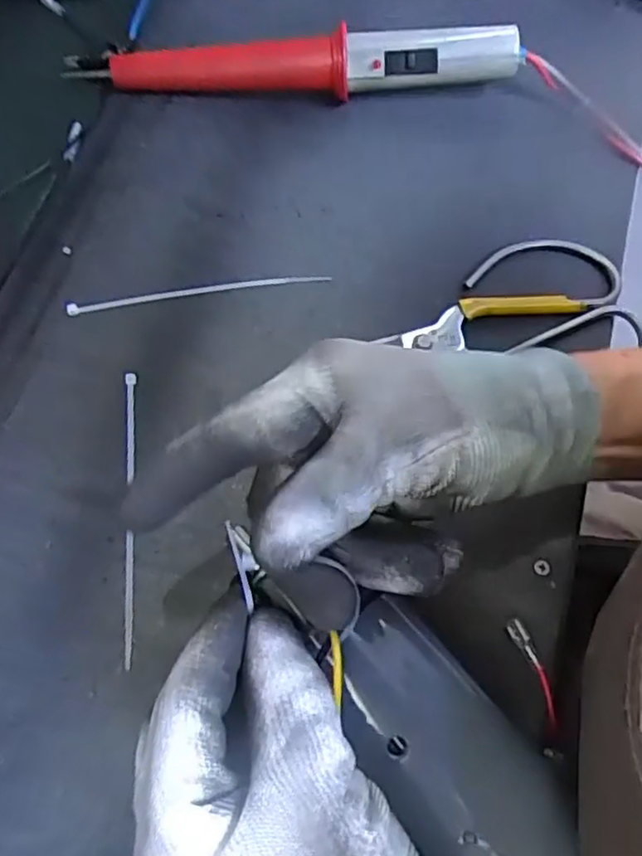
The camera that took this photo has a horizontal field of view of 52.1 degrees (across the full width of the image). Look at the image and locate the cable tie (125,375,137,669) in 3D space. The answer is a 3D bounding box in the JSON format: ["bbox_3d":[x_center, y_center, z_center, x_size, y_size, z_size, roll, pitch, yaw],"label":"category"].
[{"bbox_3d":[-0.097,0.041,0.331,0.005,0.004,0.149,-4,69,-3],"label":"cable tie"}]

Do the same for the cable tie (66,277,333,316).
[{"bbox_3d":[-0.070,-0.080,0.378,0.148,0.004,0.009,-10,69,-5],"label":"cable tie"}]

